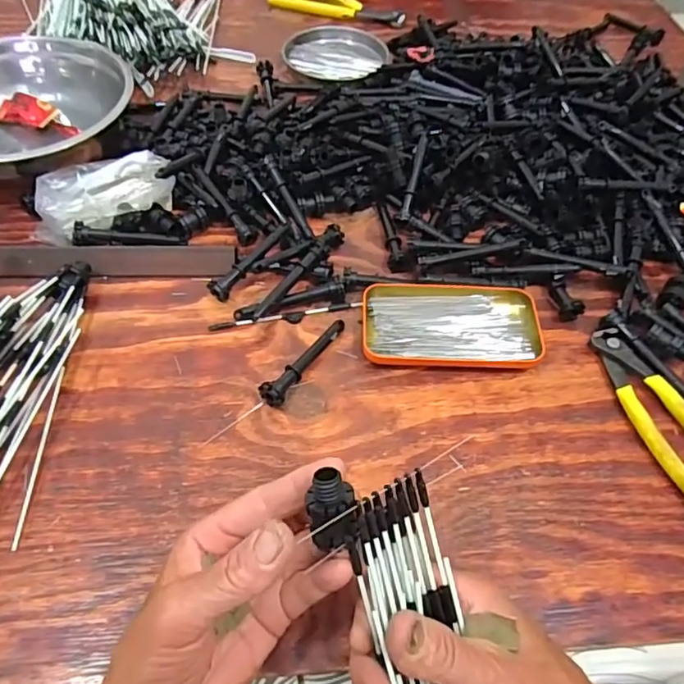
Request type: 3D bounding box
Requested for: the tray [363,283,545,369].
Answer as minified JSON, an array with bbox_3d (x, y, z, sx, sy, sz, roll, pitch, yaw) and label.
[{"bbox_3d":[0.088,-0.013,0.453,0.140,0.021,0.075,1,53,-2],"label":"tray"}]

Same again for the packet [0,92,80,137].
[{"bbox_3d":[-0.336,-0.247,0.602,0.080,0.029,0.038,13,52,-12],"label":"packet"}]

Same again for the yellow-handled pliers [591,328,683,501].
[{"bbox_3d":[0.240,0.059,0.410,0.046,0.017,0.163,-14,55,-13],"label":"yellow-handled pliers"}]

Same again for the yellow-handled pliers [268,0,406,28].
[{"bbox_3d":[-0.004,-0.498,0.816,0.203,0.021,0.056,18,55,11],"label":"yellow-handled pliers"}]

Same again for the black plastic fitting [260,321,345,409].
[{"bbox_3d":[-0.029,0.012,0.430,0.019,0.018,0.095,28,56,17],"label":"black plastic fitting"}]

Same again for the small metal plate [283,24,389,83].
[{"bbox_3d":[-0.008,-0.374,0.717,0.128,0.023,0.114,15,54,9],"label":"small metal plate"}]

